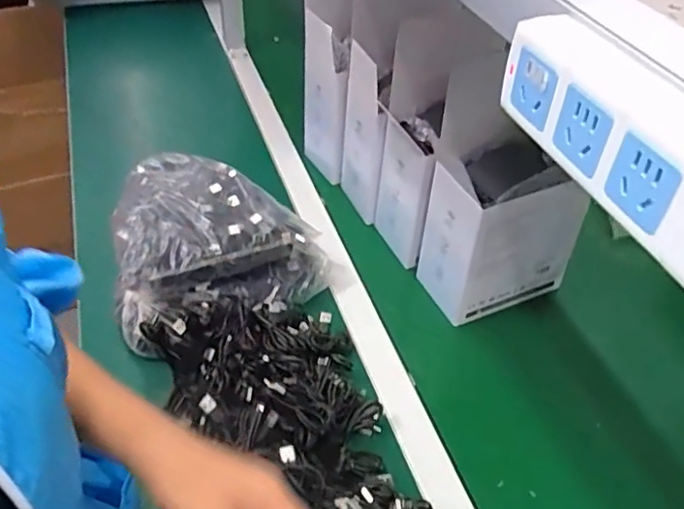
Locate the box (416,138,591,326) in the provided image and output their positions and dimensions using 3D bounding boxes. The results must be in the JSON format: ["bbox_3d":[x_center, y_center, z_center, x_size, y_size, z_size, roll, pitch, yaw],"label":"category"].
[{"bbox_3d":[0.193,-0.034,0.731,0.168,0.199,0.095,-18,49,-18],"label":"box"}]

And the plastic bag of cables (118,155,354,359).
[{"bbox_3d":[-0.151,-0.019,0.744,0.249,0.126,0.219,-18,49,-18],"label":"plastic bag of cables"}]

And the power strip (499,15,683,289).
[{"bbox_3d":[0.131,-0.048,0.272,0.031,0.049,0.170,-13,48,-14],"label":"power strip"}]

